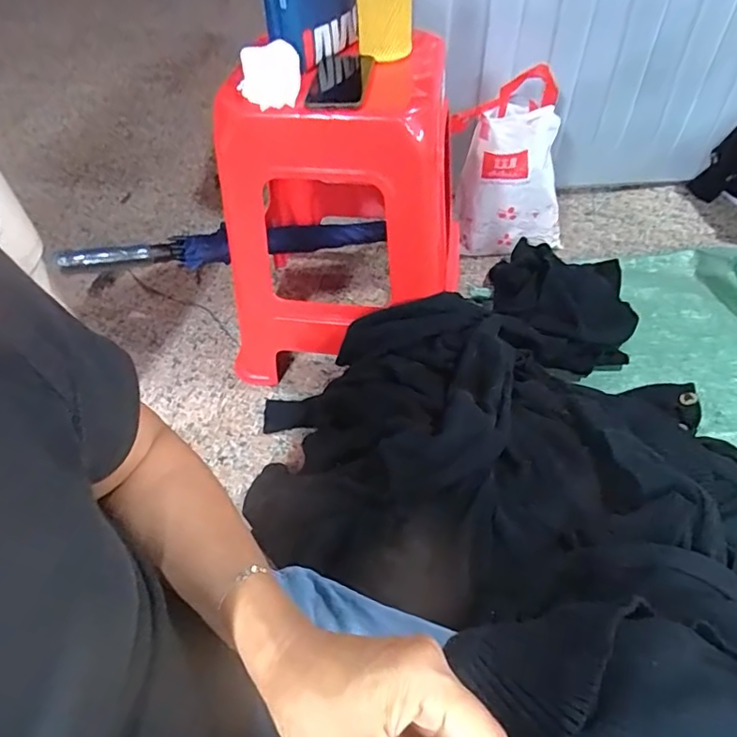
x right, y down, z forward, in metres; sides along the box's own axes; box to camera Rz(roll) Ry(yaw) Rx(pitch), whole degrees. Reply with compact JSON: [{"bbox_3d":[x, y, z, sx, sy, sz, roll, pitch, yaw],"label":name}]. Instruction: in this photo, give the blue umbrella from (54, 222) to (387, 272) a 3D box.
[{"bbox_3d":[-0.205,-0.227,0.971,0.566,0.068,0.041,-17,47,-38],"label":"blue umbrella"}]

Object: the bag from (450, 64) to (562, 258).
[{"bbox_3d":[0.315,-0.433,1.182,0.250,0.331,0.146,8,51,9],"label":"bag"}]

